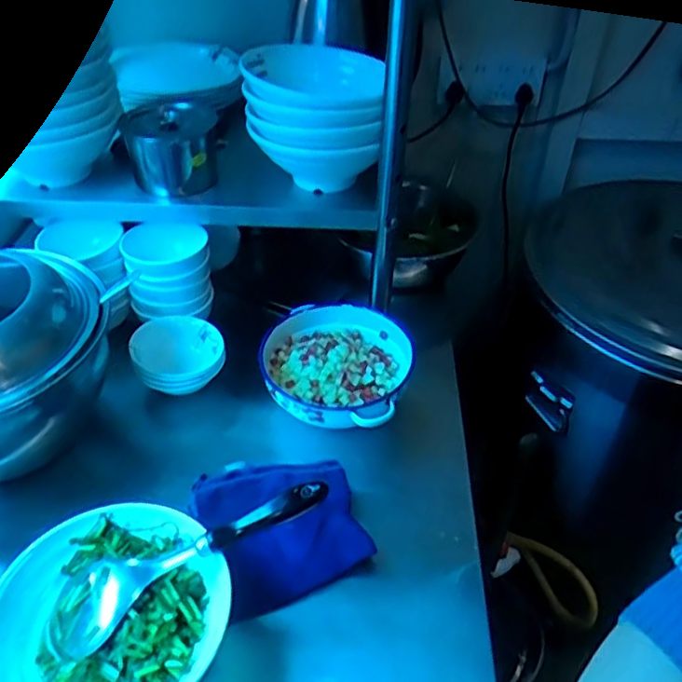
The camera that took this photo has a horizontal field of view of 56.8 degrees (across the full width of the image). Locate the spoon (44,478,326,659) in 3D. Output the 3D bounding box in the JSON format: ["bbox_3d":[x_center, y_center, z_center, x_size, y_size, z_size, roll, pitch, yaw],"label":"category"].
[{"bbox_3d":[-0.135,0.186,0.550,0.260,0.024,0.065,-27,47,-7],"label":"spoon"}]

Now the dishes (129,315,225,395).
[{"bbox_3d":[-0.208,0.021,0.800,0.109,0.048,0.107,-6,53,-30],"label":"dishes"}]

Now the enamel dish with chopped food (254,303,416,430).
[{"bbox_3d":[-0.009,0.041,0.796,0.178,0.079,0.184,1,41,-1],"label":"enamel dish with chopped food"}]

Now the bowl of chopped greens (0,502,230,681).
[{"bbox_3d":[-0.196,0.235,0.542,0.186,0.070,0.181,1,41,-1],"label":"bowl of chopped greens"}]

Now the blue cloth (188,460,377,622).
[{"bbox_3d":[-0.061,0.186,0.661,0.159,0.026,0.156,-15,44,-19],"label":"blue cloth"}]

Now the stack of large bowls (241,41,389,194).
[{"bbox_3d":[-0.036,-0.276,0.792,0.170,0.133,0.149,4,41,1],"label":"stack of large bowls"}]

